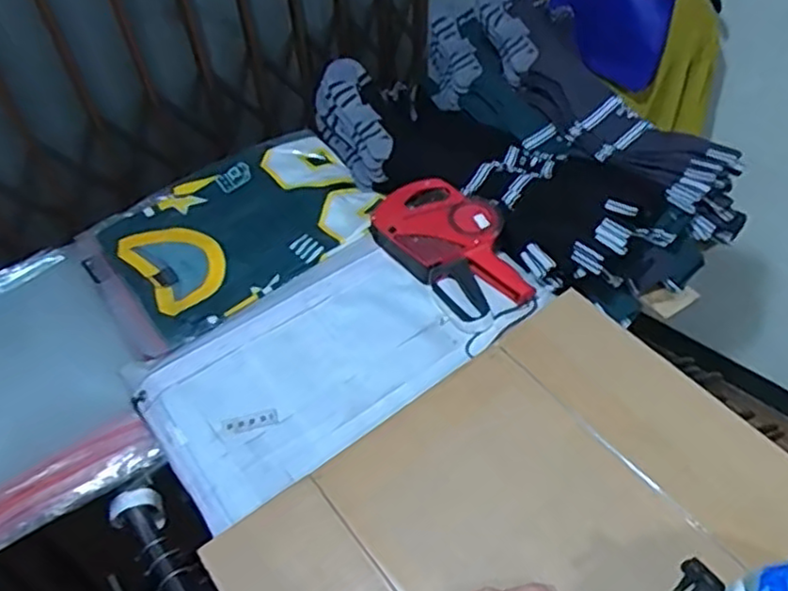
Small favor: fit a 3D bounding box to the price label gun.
[{"bbox_3d":[0.081,-0.064,0.876,0.135,0.050,0.218,-29,54,-20],"label":"price label gun"}]

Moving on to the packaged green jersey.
[{"bbox_3d":[-0.226,-0.096,0.983,0.383,0.033,0.289,-32,55,-22],"label":"packaged green jersey"}]

